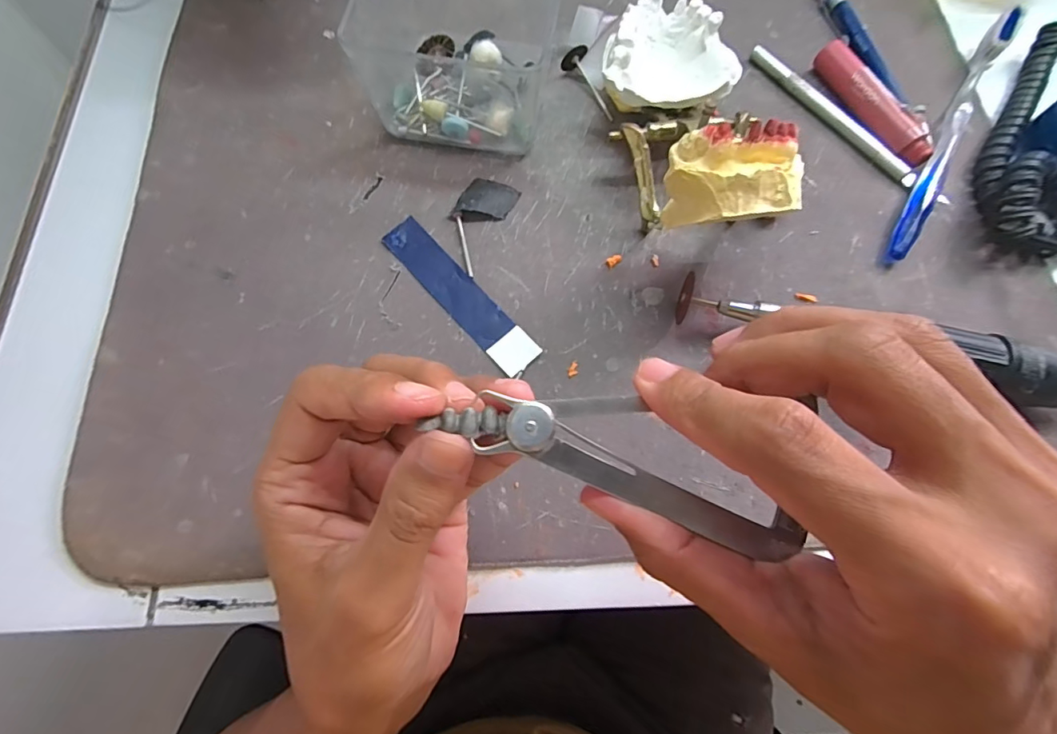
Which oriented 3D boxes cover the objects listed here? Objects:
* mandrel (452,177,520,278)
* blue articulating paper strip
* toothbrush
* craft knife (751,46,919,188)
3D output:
[{"bbox_3d":[-0.028,-0.078,0.262,0.027,0.007,0.057,24,73,8],"label":"mandrel"},{"bbox_3d":[-0.035,-0.037,0.250,0.020,0.004,0.102,-41,76,-12],"label":"blue articulating paper strip"},{"bbox_3d":[0.237,-0.132,0.273,0.011,0.023,0.179,30,74,10],"label":"toothbrush"},{"bbox_3d":[0.174,-0.147,0.285,0.007,0.009,0.120,-38,75,-12],"label":"craft knife"}]

